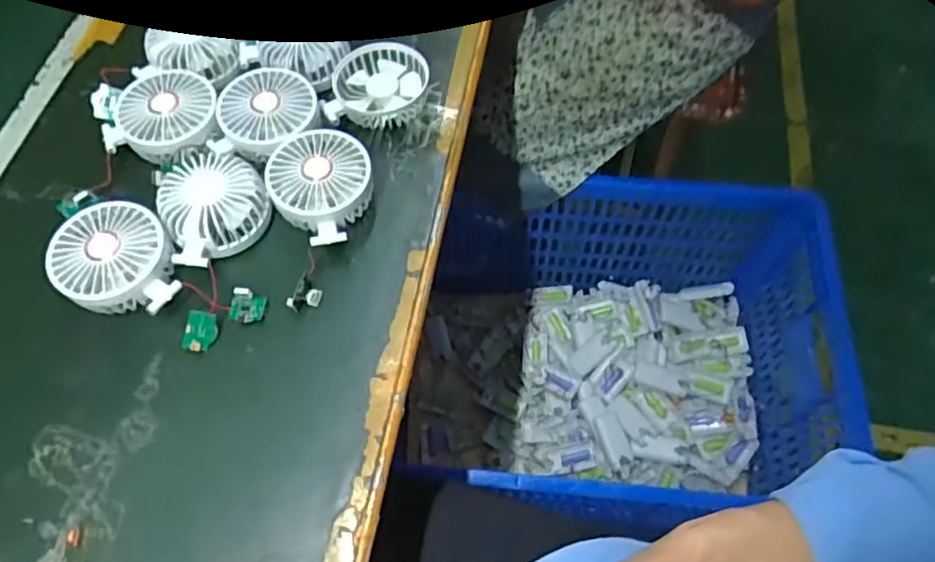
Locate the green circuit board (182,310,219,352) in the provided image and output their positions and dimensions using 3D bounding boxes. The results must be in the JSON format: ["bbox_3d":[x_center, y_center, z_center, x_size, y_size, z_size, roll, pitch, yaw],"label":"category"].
[{"bbox_3d":[-0.214,0.040,0.507,0.024,0.004,0.031,10,85,-12],"label":"green circuit board"}]

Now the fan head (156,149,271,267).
[{"bbox_3d":[-0.215,-0.067,0.545,0.084,0.042,0.103,-20,64,-8],"label":"fan head"}]

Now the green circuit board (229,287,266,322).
[{"bbox_3d":[-0.181,0.020,0.523,0.027,0.009,0.026,11,80,-7],"label":"green circuit board"}]

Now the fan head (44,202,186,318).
[{"bbox_3d":[-0.284,-0.018,0.518,0.098,0.041,0.095,-7,63,-2],"label":"fan head"}]

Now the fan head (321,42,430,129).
[{"bbox_3d":[-0.084,-0.184,0.608,0.091,0.032,0.088,-1,63,1],"label":"fan head"}]

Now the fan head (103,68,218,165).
[{"bbox_3d":[-0.272,-0.147,0.581,0.093,0.040,0.090,-1,63,1],"label":"fan head"}]

